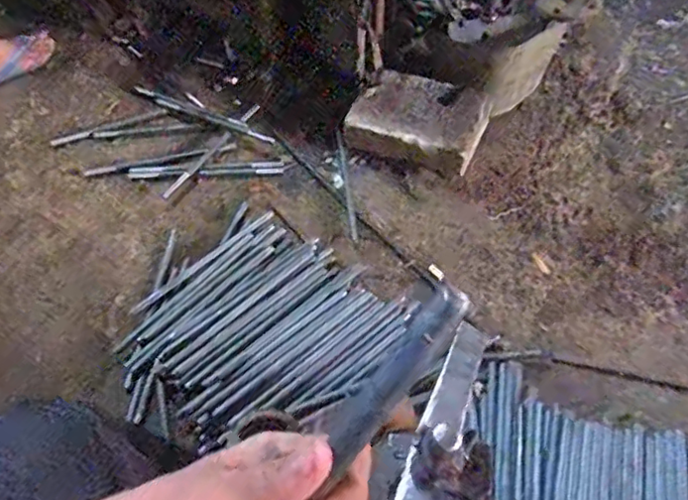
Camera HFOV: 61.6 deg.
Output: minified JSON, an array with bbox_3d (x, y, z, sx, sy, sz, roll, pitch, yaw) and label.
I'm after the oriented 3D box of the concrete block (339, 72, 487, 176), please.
[{"bbox_3d":[0.163,-0.281,1.305,0.293,0.108,0.194,18,58,14],"label":"concrete block"}]

